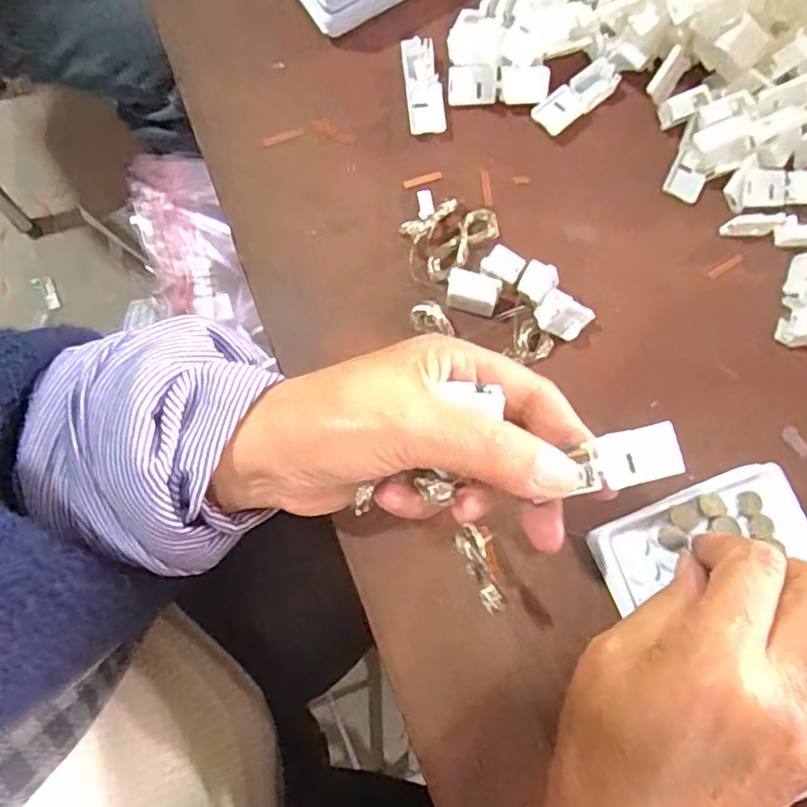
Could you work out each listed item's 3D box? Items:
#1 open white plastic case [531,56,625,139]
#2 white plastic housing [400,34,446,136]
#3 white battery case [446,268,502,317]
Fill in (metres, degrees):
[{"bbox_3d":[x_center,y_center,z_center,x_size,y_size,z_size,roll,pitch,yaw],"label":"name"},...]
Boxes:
[{"bbox_3d":[0.100,-0.176,0.366,0.056,0.009,0.020,-41,83,-10],"label":"open white plastic case"},{"bbox_3d":[0.011,-0.180,0.361,0.020,0.008,0.057,-5,78,-4],"label":"white plastic housing"},{"bbox_3d":[0.035,-0.057,0.329,0.027,0.016,0.015,22,77,4],"label":"white battery case"}]

